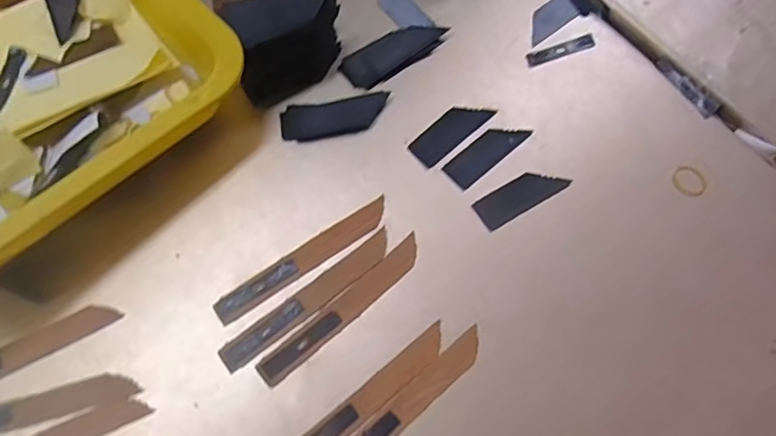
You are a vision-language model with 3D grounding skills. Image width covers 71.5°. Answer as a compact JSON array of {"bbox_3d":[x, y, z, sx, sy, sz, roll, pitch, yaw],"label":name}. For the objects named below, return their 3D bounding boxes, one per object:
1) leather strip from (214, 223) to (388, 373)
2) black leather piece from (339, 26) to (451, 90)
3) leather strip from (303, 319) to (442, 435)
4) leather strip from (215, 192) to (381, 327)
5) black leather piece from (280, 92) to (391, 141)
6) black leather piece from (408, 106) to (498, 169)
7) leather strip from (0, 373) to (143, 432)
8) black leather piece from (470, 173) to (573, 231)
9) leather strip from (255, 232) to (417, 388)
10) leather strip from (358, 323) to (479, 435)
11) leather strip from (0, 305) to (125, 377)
[{"bbox_3d":[-0.048,0.050,0.334,0.124,0.004,0.019,-36,75,-12],"label":"leather strip"},{"bbox_3d":[0.005,-0.123,0.396,0.080,0.004,0.031,-32,74,-11],"label":"black leather piece"},{"bbox_3d":[-0.014,0.108,0.315,0.124,0.004,0.017,-38,75,-13],"label":"leather strip"},{"bbox_3d":[-0.053,0.026,0.343,0.124,0.004,0.017,-33,74,-12],"label":"leather strip"},{"bbox_3d":[-0.037,-0.071,0.376,0.075,0.004,0.027,-8,71,-4],"label":"black leather piece"},{"bbox_3d":[0.044,-0.062,0.375,0.063,0.004,0.023,-41,76,-14],"label":"black leather piece"},{"bbox_3d":[-0.209,0.112,0.310,0.124,0.005,0.017,-15,71,-6],"label":"leather strip"},{"bbox_3d":[0.089,-0.016,0.361,0.063,0.004,0.022,-30,74,-11],"label":"black leather piece"},{"bbox_3d":[-0.027,0.056,0.333,0.123,0.004,0.017,-40,76,-13],"label":"leather strip"},{"bbox_3d":[0.009,0.112,0.314,0.125,0.004,0.017,-40,76,-13],"label":"leather strip"},{"bbox_3d":[-0.223,0.082,0.322,0.121,0.004,0.018,-27,66,-12],"label":"leather strip"}]

